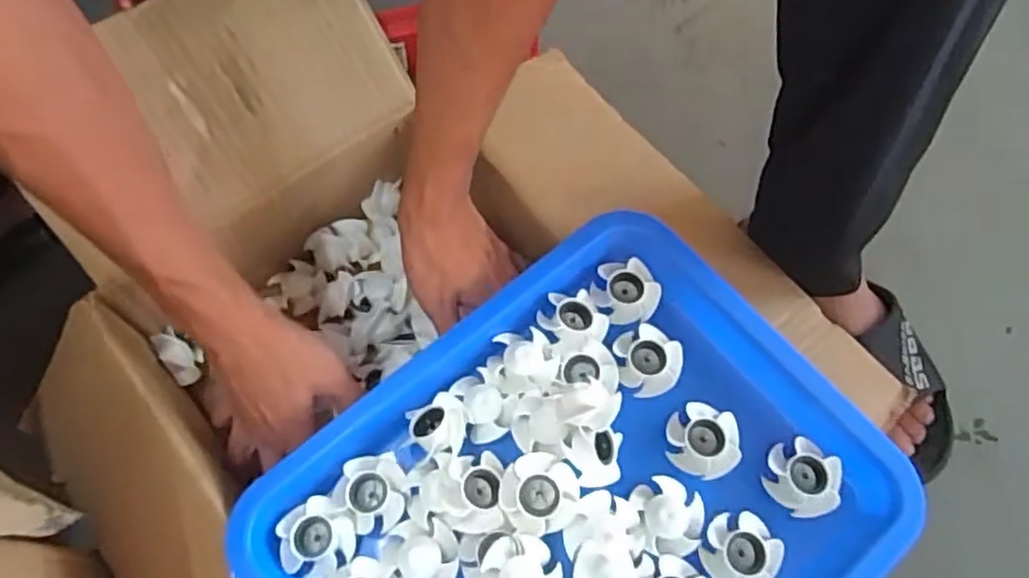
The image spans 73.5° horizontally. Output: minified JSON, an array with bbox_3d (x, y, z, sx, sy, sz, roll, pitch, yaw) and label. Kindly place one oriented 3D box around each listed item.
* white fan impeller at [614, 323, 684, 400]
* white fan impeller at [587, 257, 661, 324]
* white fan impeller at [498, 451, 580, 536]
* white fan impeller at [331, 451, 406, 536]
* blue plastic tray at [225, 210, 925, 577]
[{"bbox_3d":[0.085,0.046,0.442,0.040,0.017,0.043,-5,67,-3],"label":"white fan impeller"},{"bbox_3d":[0.074,0.001,0.456,0.039,0.013,0.043,-40,73,-16],"label":"white fan impeller"},{"bbox_3d":[0.014,0.117,0.392,0.043,0.016,0.044,0,67,-1],"label":"white fan impeller"},{"bbox_3d":[-0.086,0.121,0.408,0.041,0.014,0.042,-7,67,-4],"label":"white fan impeller"},{"bbox_3d":[0.034,0.129,0.396,0.329,0.038,0.259,-38,72,-15],"label":"blue plastic tray"}]

